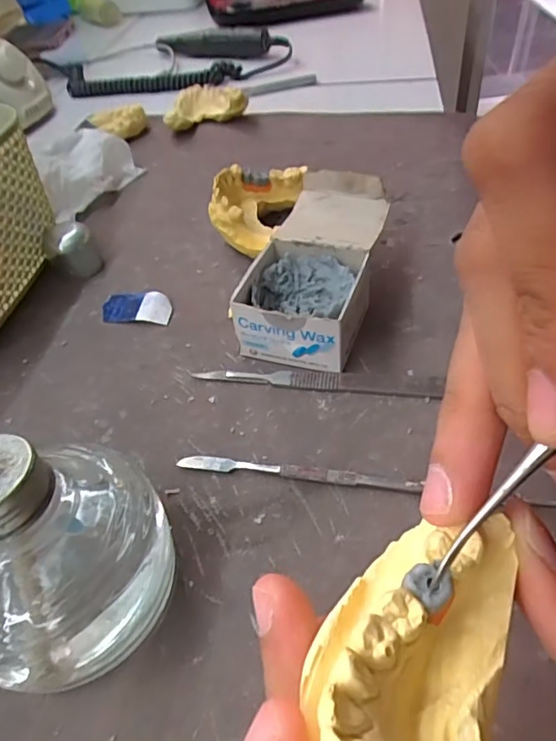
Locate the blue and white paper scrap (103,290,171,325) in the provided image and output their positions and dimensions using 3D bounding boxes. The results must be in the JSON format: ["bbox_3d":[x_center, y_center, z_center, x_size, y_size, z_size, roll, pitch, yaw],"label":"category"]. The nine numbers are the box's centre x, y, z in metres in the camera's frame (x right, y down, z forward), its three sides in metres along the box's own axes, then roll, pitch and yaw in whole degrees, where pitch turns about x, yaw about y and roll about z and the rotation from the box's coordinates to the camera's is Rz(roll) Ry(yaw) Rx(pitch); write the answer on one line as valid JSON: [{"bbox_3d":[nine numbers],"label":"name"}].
[{"bbox_3d":[-0.080,-0.036,0.301,0.041,0.007,0.021,3,47,9],"label":"blue and white paper scrap"}]

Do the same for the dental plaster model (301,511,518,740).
[{"bbox_3d":[0.022,0.047,0.088,0.029,0.024,0.068,17,24,20],"label":"dental plaster model"}]

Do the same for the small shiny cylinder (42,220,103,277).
[{"bbox_3d":[-0.128,-0.075,0.329,0.028,0.026,0.029,-23,49,-15],"label":"small shiny cylinder"}]

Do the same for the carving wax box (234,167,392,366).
[{"bbox_3d":[0.023,-0.056,0.282,0.062,0.044,0.113,11,49,16],"label":"carving wax box"}]

